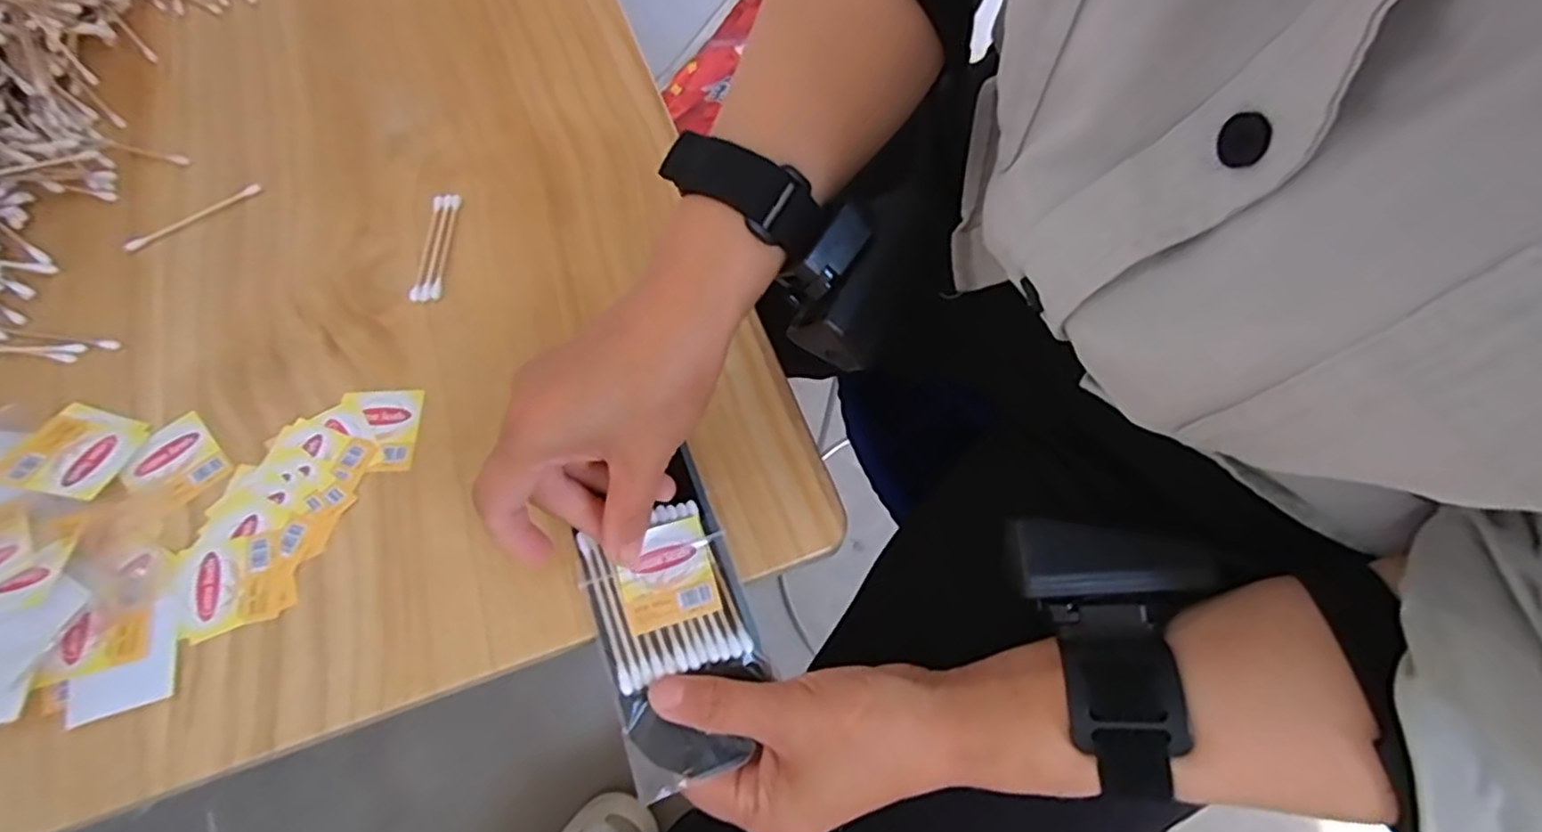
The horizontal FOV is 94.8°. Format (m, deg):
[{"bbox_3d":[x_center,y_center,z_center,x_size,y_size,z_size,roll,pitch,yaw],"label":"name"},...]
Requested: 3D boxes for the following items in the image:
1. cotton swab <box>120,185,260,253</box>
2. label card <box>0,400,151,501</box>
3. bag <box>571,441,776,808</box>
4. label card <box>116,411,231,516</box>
[{"bbox_3d":[-0.323,-0.112,0.396,0.073,0.005,0.007,-36,68,-18],"label":"cotton swab"},{"bbox_3d":[-0.322,0.015,0.328,0.048,0.004,0.045,14,50,-1],"label":"label card"},{"bbox_3d":[-0.042,0.084,0.300,0.064,0.008,0.122,-20,64,-11],"label":"bag"},{"bbox_3d":[-0.280,0.022,0.332,0.042,0.004,0.038,39,66,15],"label":"label card"}]

